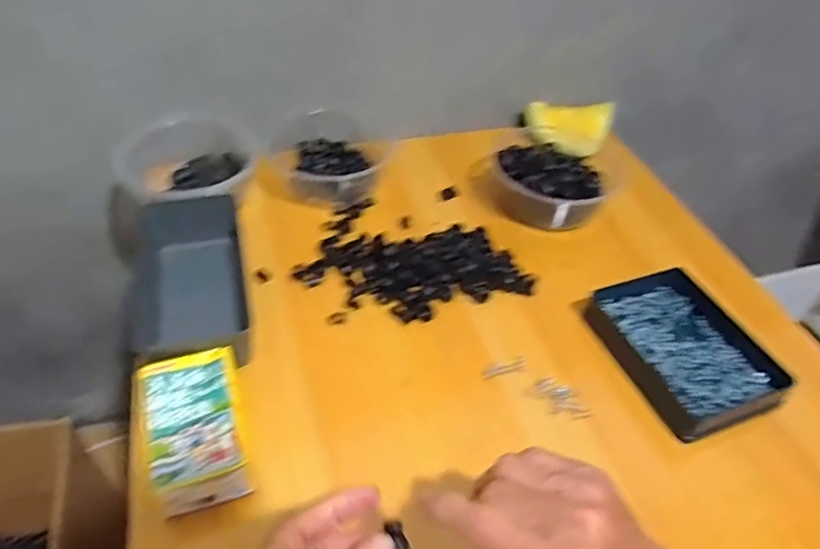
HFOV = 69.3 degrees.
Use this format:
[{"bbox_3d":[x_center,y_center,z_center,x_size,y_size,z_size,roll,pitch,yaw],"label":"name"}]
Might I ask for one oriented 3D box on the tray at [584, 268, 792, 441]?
[{"bbox_3d":[0.235,0.062,0.519,0.110,0.030,0.151,-14,48,-19],"label":"tray"}]

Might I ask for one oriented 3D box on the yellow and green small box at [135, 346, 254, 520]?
[{"bbox_3d":[-0.154,0.111,0.429,0.066,0.043,0.109,-12,47,-16],"label":"yellow and green small box"}]

